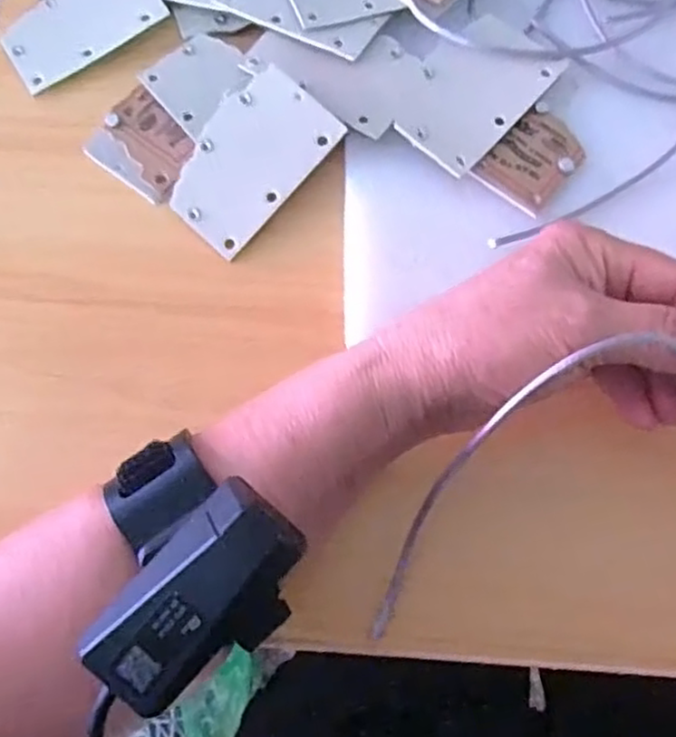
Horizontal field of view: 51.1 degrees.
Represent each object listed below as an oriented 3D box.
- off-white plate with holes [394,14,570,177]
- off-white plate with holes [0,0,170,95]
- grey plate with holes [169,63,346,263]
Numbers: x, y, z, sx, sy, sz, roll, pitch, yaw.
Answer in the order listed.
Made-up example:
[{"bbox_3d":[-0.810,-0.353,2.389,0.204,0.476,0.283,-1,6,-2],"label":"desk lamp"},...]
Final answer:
[{"bbox_3d":[0.067,-0.138,0.345,0.054,0.006,0.088,40,78,13],"label":"off-white plate with holes"},{"bbox_3d":[-0.139,-0.188,0.383,0.084,0.004,0.051,-33,73,-5],"label":"off-white plate with holes"},{"bbox_3d":[-0.042,-0.100,0.342,0.052,0.004,0.083,43,92,7],"label":"grey plate with holes"}]

